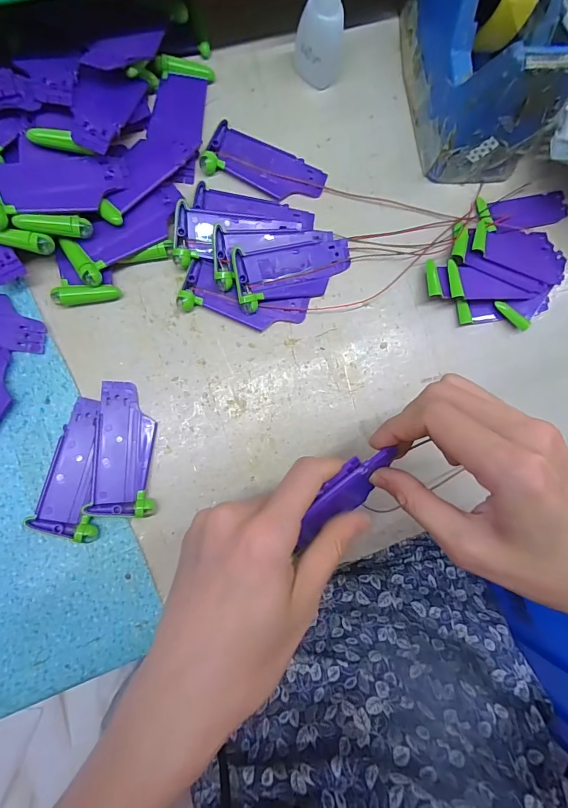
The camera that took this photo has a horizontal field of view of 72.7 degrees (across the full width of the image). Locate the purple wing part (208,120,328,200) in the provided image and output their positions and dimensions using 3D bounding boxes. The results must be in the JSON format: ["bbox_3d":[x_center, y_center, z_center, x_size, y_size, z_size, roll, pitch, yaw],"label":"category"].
[{"bbox_3d":[-0.013,-0.179,0.292,0.088,0.004,0.038,24,83,-5],"label":"purple wing part"}]

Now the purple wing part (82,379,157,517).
[{"bbox_3d":[-0.107,0.030,0.262,0.040,0.013,0.087,5,85,-7],"label":"purple wing part"}]

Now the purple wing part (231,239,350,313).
[{"bbox_3d":[0.009,-0.096,0.282,0.088,0.020,0.040,-12,87,-8],"label":"purple wing part"}]

